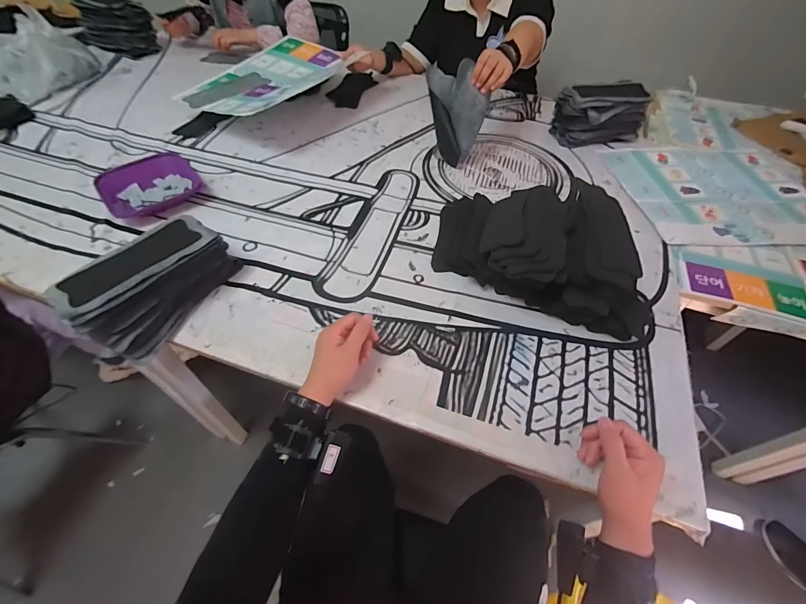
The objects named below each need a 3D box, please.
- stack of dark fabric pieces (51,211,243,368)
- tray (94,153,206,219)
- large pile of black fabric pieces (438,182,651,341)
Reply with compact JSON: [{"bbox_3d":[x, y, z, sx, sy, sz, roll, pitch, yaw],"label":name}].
[{"bbox_3d":[-0.397,-0.036,0.579,0.127,0.105,0.247,21,54,14],"label":"stack of dark fabric pieces"},{"bbox_3d":[-0.552,-0.258,0.799,0.186,0.045,0.151,-29,59,-22],"label":"tray"},{"bbox_3d":[0.252,-0.098,0.640,0.386,0.144,0.250,14,53,8],"label":"large pile of black fabric pieces"}]

